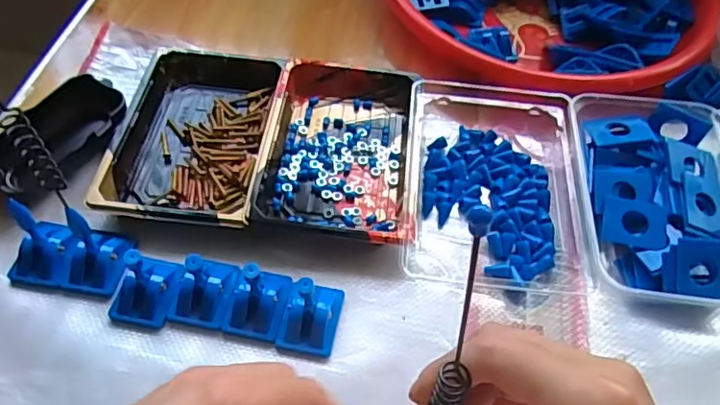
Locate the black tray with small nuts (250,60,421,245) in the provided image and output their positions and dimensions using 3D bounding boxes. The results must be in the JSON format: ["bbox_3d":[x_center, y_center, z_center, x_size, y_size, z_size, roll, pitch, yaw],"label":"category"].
[{"bbox_3d":[-0.014,-0.040,0.424,0.103,0.020,0.158,5,53,2],"label":"black tray with small nuts"}]

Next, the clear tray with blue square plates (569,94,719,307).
[{"bbox_3d":[0.204,-0.004,0.396,0.111,0.030,0.161,5,53,2],"label":"clear tray with blue square plates"}]

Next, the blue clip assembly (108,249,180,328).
[{"bbox_3d":[-0.133,0.052,0.357,0.034,0.023,0.042,8,53,4],"label":"blue clip assembly"}]

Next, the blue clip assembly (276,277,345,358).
[{"bbox_3d":[-0.030,0.067,0.348,0.033,0.022,0.042,10,53,6],"label":"blue clip assembly"}]

